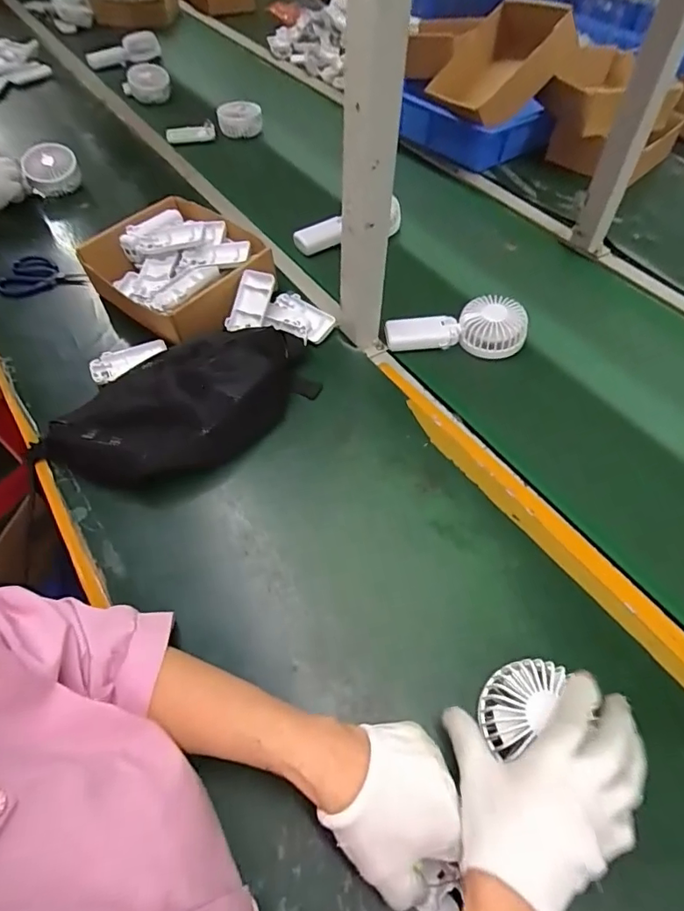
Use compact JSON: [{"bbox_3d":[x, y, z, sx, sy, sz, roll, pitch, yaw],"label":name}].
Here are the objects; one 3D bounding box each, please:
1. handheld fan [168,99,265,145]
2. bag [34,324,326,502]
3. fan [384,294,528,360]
[{"bbox_3d":[-0.262,-0.680,1.044,0.193,0.064,0.053,-16,55,-10],"label":"handheld fan"},{"bbox_3d":[-0.183,-0.054,0.565,0.325,0.078,0.140,-21,57,-16],"label":"bag"},{"bbox_3d":[0.150,-0.173,0.677,0.177,0.048,0.070,4,54,2],"label":"fan"}]

